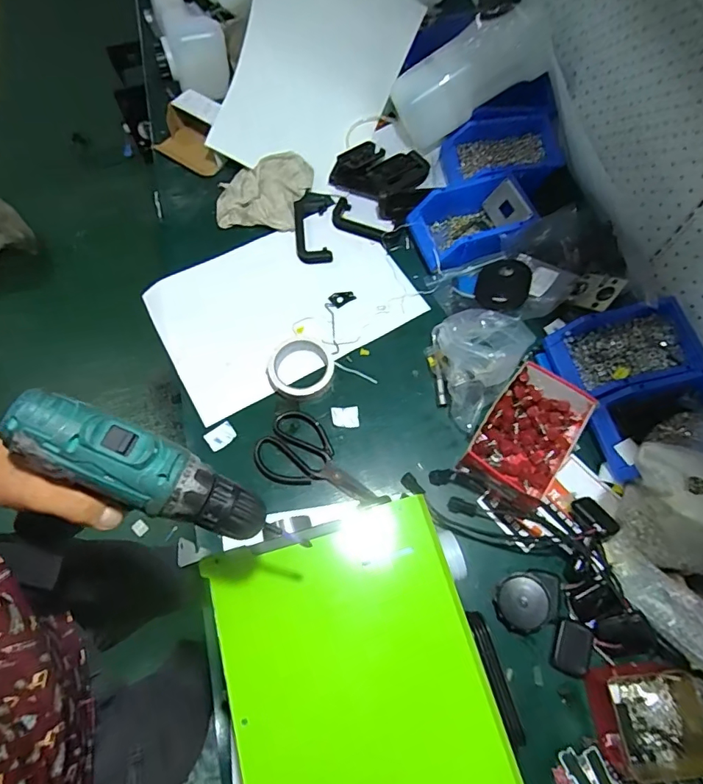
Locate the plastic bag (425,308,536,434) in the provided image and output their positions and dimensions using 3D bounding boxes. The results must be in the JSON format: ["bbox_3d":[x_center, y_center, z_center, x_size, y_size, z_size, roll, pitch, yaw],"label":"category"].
[{"bbox_3d":[0.167,-0.056,0.677,0.127,0.096,0.174,33,71,13],"label":"plastic bag"}]

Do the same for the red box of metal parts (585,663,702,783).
[{"bbox_3d":[0.342,0.363,0.536,0.122,0.042,0.101,-6,67,-3],"label":"red box of metal parts"}]

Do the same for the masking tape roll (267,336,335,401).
[{"bbox_3d":[-0.074,-0.037,0.713,0.091,0.027,0.100,0,67,0],"label":"masking tape roll"}]

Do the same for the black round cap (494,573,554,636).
[{"bbox_3d":[0.212,0.262,0.591,0.064,0.028,0.065,0,67,0],"label":"black round cap"}]

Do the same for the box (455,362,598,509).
[{"bbox_3d":[0.241,0.056,0.653,0.122,0.052,0.189,32,71,12],"label":"box"}]

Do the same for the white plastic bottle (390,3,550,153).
[{"bbox_3d":[0.199,-0.544,0.824,0.263,0.103,0.098,-27,67,17],"label":"white plastic bottle"}]

